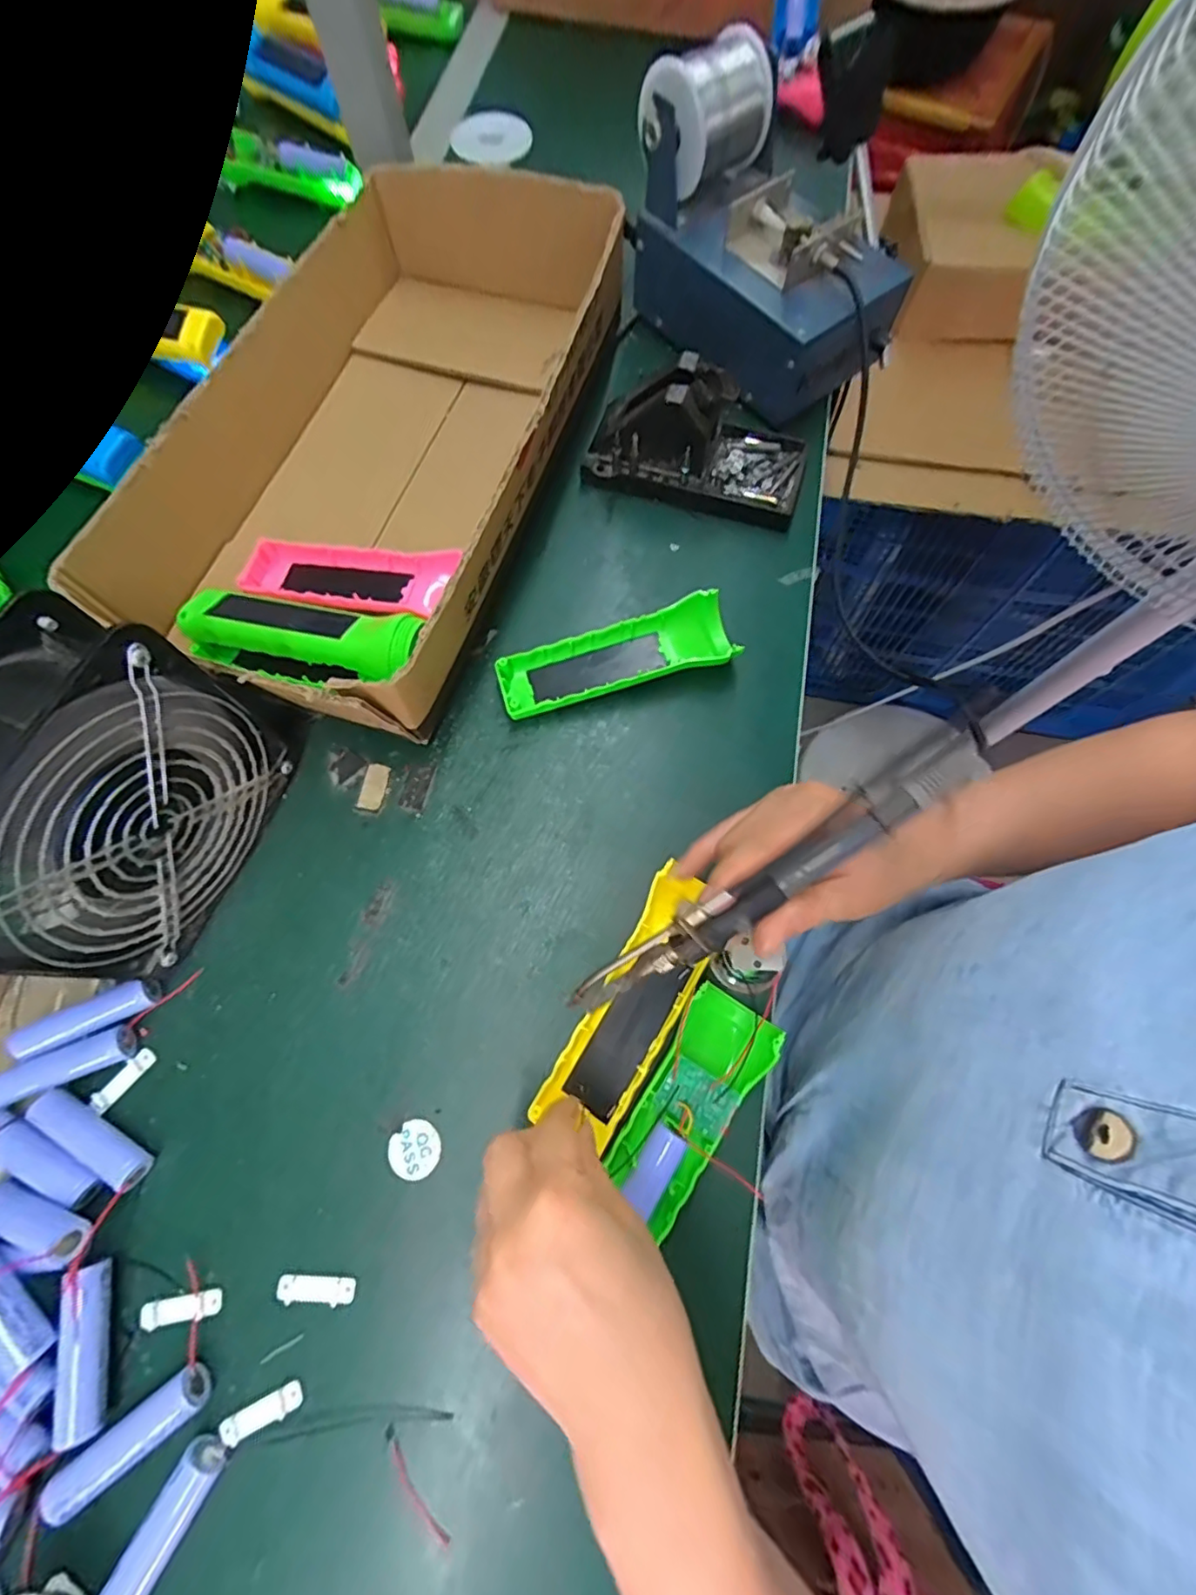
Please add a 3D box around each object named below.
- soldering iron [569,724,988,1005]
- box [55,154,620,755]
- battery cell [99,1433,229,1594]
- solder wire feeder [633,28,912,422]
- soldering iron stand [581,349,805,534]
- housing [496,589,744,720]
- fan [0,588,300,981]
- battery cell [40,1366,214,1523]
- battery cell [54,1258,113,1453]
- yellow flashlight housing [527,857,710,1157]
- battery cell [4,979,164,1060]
[{"bbox_3d":[0.068,0.039,0.244,0.197,0.019,0.020,-37,76,14],"label":"soldering iron"},{"bbox_3d":[-0.142,-0.255,0.398,0.221,0.088,0.405,17,73,7],"label":"box"},{"bbox_3d":[-0.190,0.319,0.250,0.019,0.016,0.067,27,74,10],"label":"battery cell"},{"bbox_3d":[0.126,-0.403,0.421,0.112,0.129,0.207,-40,76,-12],"label":"solder wire feeder"},{"bbox_3d":[0.075,-0.261,0.415,0.157,0.071,0.076,17,73,6],"label":"soldering iron stand"},{"bbox_3d":[0.012,-0.092,0.383,0.154,0.029,0.049,-14,72,-3],"label":"housing"},{"bbox_3d":[-0.237,0.005,0.284,0.060,0.148,0.149,20,73,6],"label":"fan"},{"bbox_3d":[-0.210,0.287,0.260,0.065,0.018,0.018,-37,75,-10],"label":"battery cell"},{"bbox_3d":[-0.236,0.254,0.270,0.016,0.020,0.065,-13,72,-3],"label":"battery cell"},{"bbox_3d":[0.020,0.107,0.310,0.046,0.022,0.142,26,80,6],"label":"yellow flashlight housing"},{"bbox_3d":[-0.273,0.117,0.311,0.066,0.016,0.020,-24,73,-7],"label":"battery cell"}]

